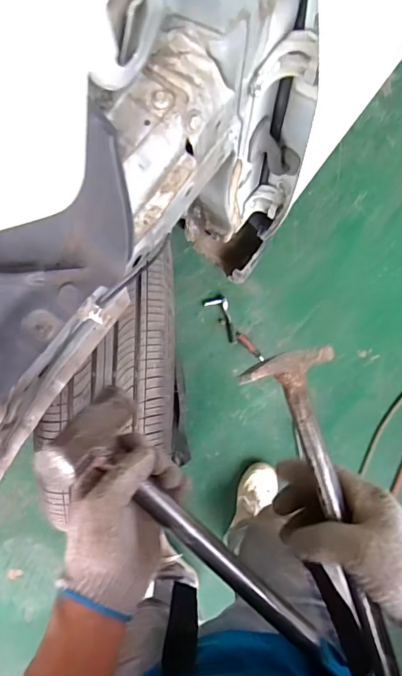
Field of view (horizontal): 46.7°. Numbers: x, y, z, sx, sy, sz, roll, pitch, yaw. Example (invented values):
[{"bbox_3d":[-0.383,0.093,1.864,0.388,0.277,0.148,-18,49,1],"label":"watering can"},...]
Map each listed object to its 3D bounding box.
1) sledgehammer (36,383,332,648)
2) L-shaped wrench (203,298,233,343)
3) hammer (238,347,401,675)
[{"bbox_3d":[-0.003,0.186,0.435,0.321,0.073,0.092,45,81,-7],"label":"sledgehammer"},{"bbox_3d":[0.058,-0.050,1.387,0.070,0.018,0.132,-10,80,-7],"label":"L-shaped wrench"},{"bbox_3d":[0.114,0.154,0.383,0.088,0.032,0.293,-15,83,-9],"label":"hammer"}]

